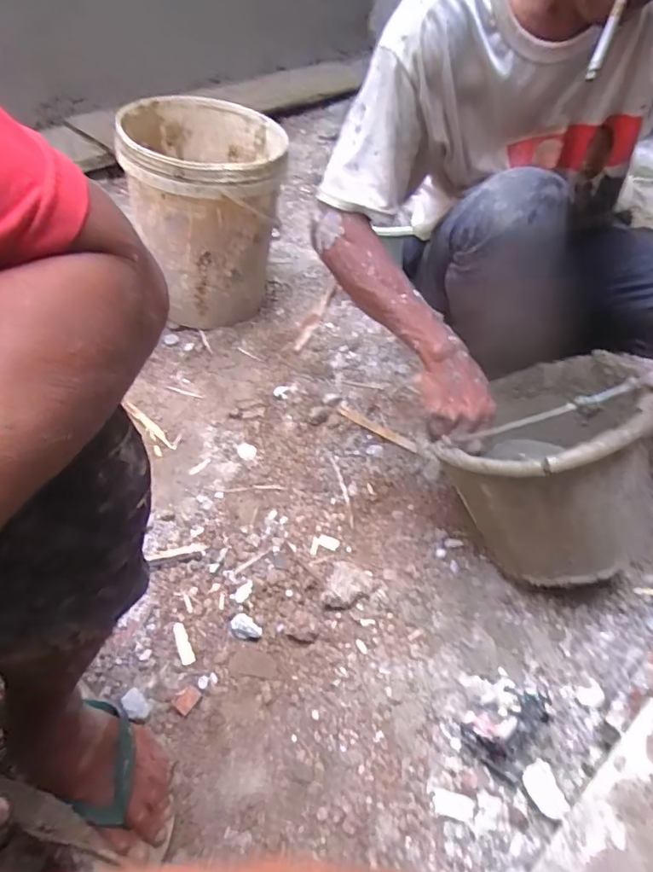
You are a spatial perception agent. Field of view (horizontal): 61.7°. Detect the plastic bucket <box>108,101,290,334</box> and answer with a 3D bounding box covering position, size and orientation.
[{"bbox_3d":[-0.228,-0.459,1.158,0.273,0.383,0.328,-8,45,-5],"label":"plastic bucket"}]

